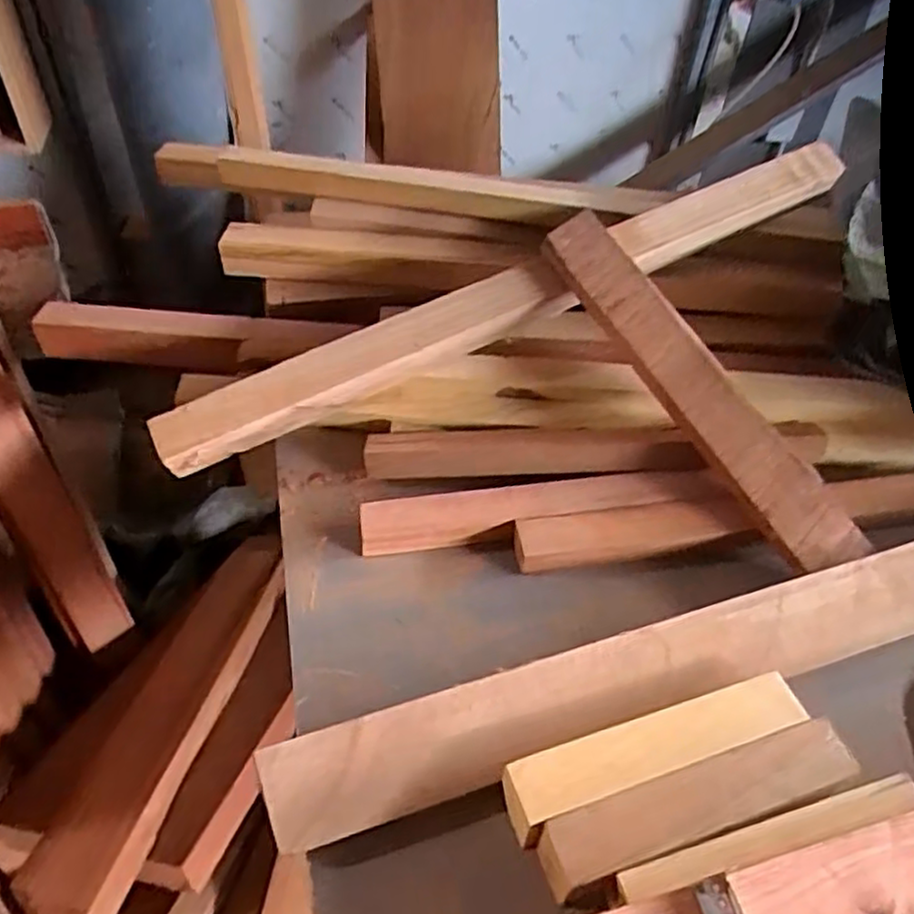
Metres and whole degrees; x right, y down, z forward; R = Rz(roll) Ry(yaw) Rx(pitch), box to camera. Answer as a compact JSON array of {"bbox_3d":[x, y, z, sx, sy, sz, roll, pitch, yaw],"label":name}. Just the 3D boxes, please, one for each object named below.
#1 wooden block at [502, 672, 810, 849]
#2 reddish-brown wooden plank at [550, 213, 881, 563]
[{"bbox_3d":[0.140,0.206,0.500,0.222,0.023,0.041,-13,49,-16],"label":"wooden block"},{"bbox_3d":[0.224,-0.069,0.684,0.082,0.031,0.410,-27,74,-26],"label":"reddish-brown wooden plank"}]

